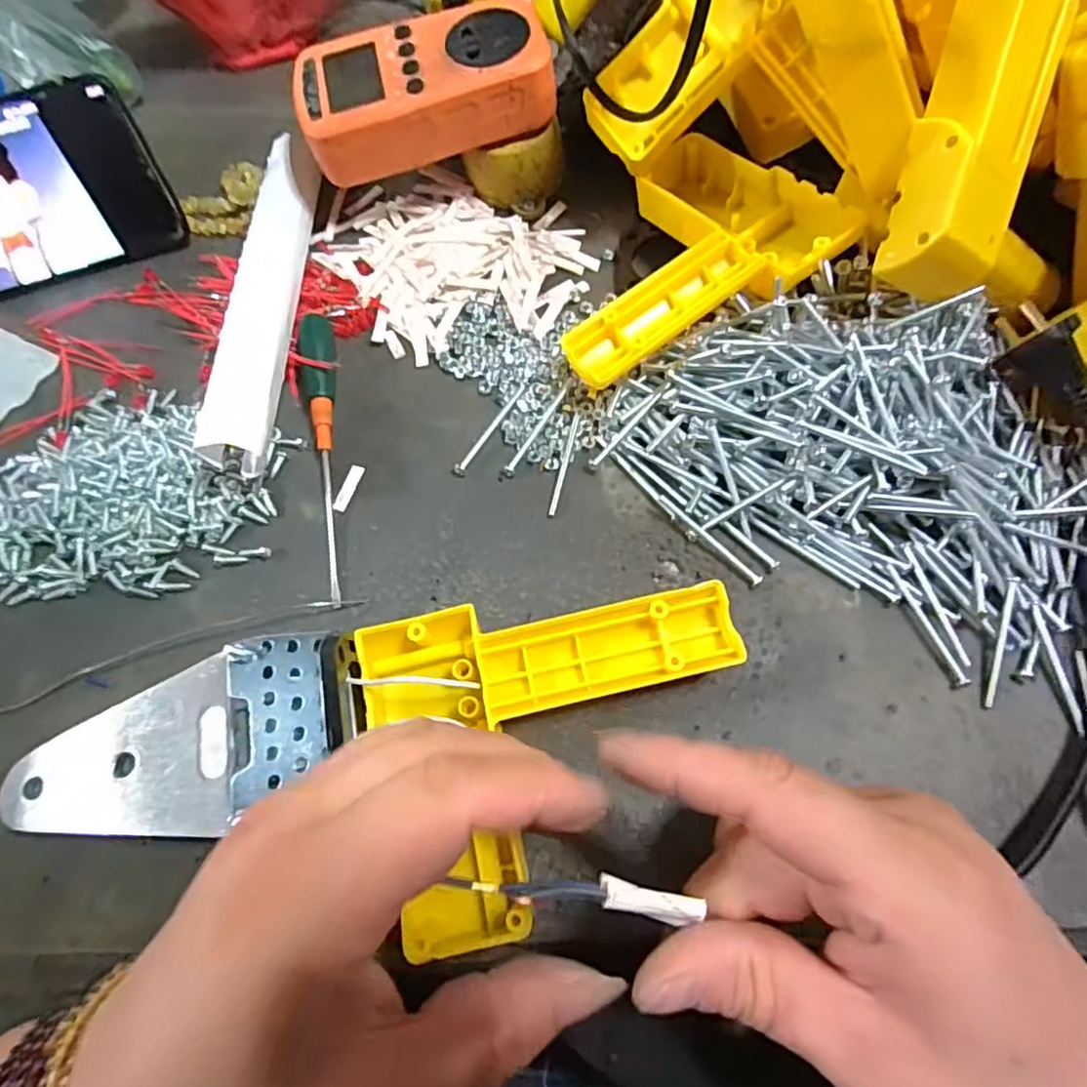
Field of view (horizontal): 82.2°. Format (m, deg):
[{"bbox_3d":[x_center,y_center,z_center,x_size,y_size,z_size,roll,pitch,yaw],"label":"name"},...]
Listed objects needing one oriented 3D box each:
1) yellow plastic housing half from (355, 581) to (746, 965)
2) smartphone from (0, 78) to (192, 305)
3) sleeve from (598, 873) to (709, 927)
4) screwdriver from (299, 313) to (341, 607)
[{"bbox_3d":[0.005,0.079,0.234,0.143,0.032,0.113,-7,69,-3],"label":"yellow plastic housing half"},{"bbox_3d":[-0.273,-0.164,0.308,0.161,0.076,0.007,-21,44,-8],"label":"smartphone"},{"bbox_3d":[0.028,0.092,0.159,0.027,0.004,0.007,18,69,-5],"label":"sleeve"},{"bbox_3d":[-0.100,-0.043,0.289,0.015,0.019,0.141,-11,69,-5],"label":"screwdriver"}]

